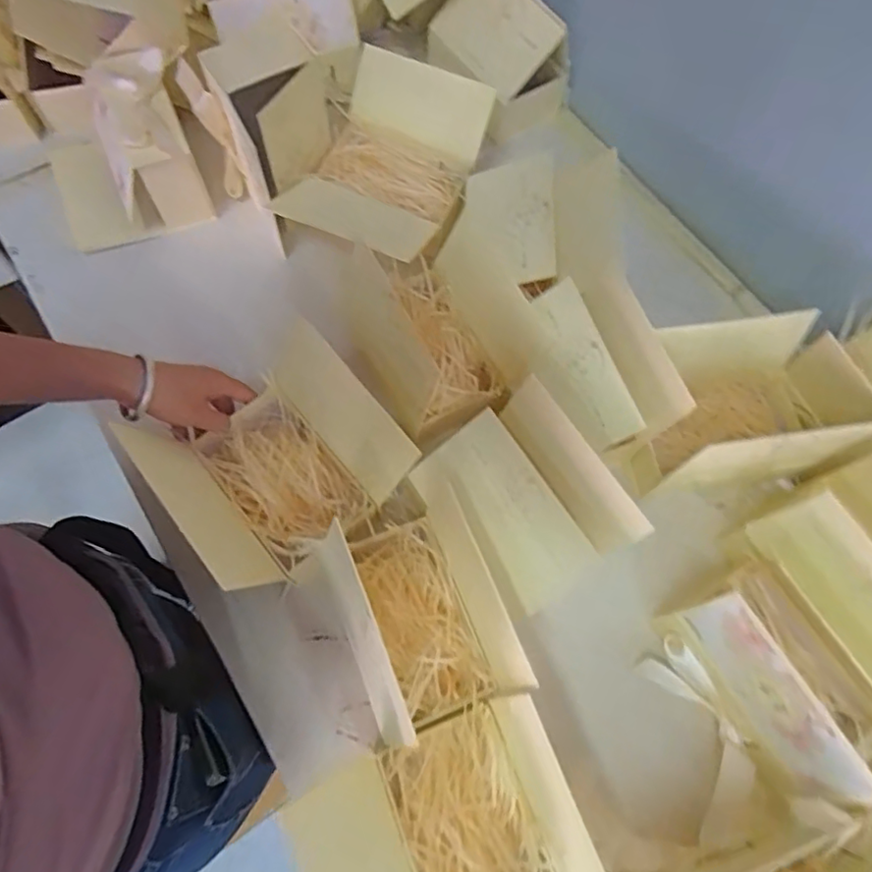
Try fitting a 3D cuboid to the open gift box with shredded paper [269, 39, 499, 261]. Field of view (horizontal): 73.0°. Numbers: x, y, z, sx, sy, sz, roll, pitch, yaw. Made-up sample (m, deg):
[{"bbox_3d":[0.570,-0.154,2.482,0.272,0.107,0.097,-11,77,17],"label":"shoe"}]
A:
[{"bbox_3d":[-0.057,-0.297,0.653,0.166,0.093,0.240,22,69,6],"label":"open gift box with shredded paper"}]

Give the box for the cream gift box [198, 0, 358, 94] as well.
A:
[{"bbox_3d":[-0.183,-0.473,0.687,0.184,0.025,0.083,-32,113,-16],"label":"cream gift box"}]

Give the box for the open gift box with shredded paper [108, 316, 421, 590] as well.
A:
[{"bbox_3d":[-0.143,0.026,0.533,0.195,0.113,0.174,-37,75,-16],"label":"open gift box with shredded paper"}]

